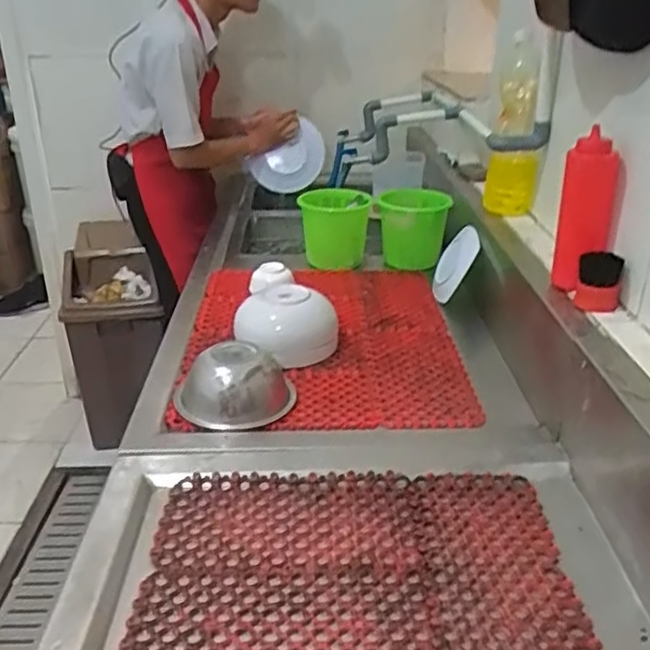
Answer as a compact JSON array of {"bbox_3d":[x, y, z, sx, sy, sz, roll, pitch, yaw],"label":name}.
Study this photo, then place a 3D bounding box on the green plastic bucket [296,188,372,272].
[{"bbox_3d":[0.018,-0.217,1.523,0.141,0.145,0.143,-2,25,-6],"label":"green plastic bucket"}]

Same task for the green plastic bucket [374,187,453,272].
[{"bbox_3d":[0.191,-0.214,1.525,0.151,0.141,0.127,2,25,4],"label":"green plastic bucket"}]

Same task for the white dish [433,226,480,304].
[{"bbox_3d":[0.252,-0.119,1.345,0.017,0.122,0.132,28,39,-20],"label":"white dish"}]

